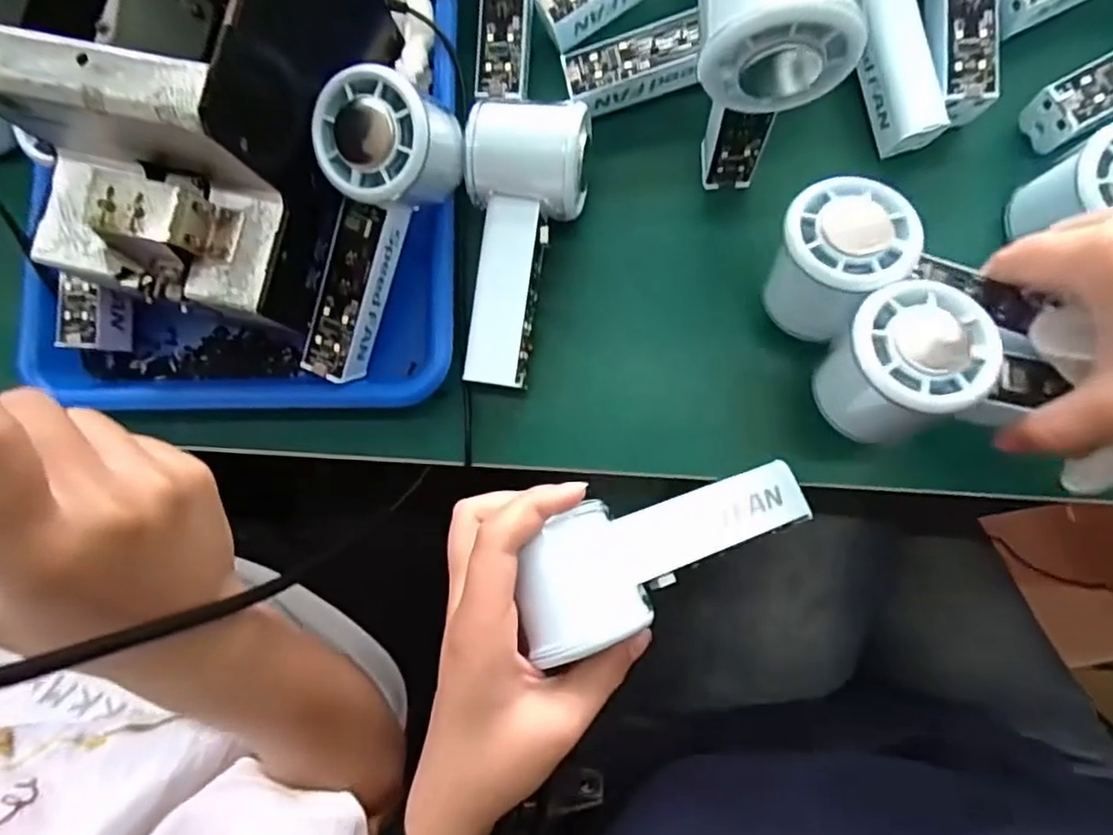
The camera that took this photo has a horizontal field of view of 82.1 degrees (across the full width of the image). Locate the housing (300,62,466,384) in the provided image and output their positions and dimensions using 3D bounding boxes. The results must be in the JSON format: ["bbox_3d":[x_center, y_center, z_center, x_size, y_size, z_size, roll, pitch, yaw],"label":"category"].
[{"bbox_3d":[-0.091,-0.095,0.335,0.056,0.067,0.151,25,113,8],"label":"housing"}]

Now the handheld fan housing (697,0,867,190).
[{"bbox_3d":[0.088,-0.152,0.293,0.057,0.145,0.072,-5,82,5],"label":"handheld fan housing"}]

